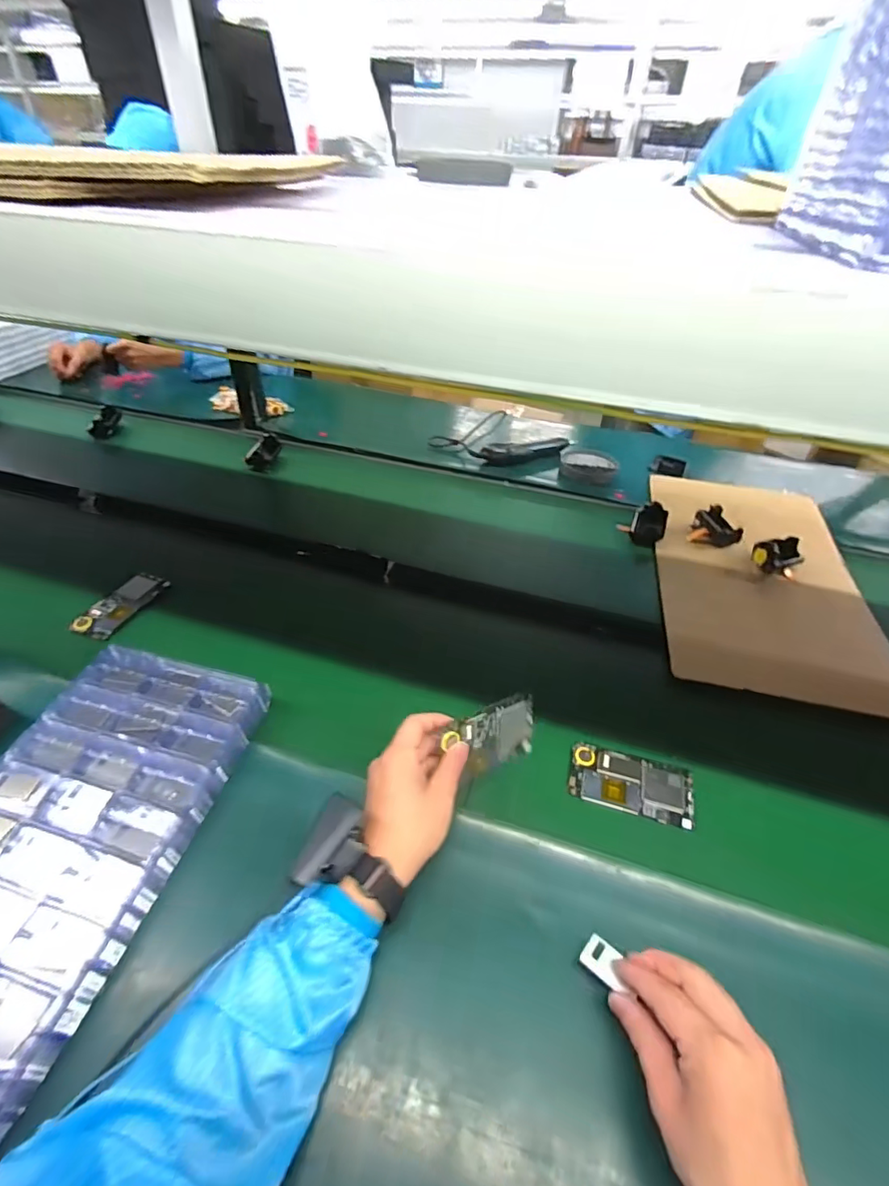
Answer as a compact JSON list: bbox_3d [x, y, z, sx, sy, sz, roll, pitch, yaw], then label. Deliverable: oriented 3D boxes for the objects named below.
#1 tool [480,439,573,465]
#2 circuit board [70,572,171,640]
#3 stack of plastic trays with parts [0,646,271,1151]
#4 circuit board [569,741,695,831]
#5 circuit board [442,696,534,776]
[{"bbox_3d":[0.170,-0.290,1.058,0.192,0.040,0.044,-11,41,-10],"label":"tool"},{"bbox_3d":[-0.444,0.015,0.706,0.054,0.010,0.118,28,53,8],"label":"circuit board"},{"bbox_3d":[-0.350,0.224,0.463,0.219,0.042,0.398,9,41,12],"label":"stack of plastic trays with parts"},{"bbox_3d":[0.194,0.199,0.536,0.122,0.005,0.065,13,44,14],"label":"circuit board"},{"bbox_3d":[0.047,0.145,0.516,0.111,0.063,0.008,-7,9,-35],"label":"circuit board"}]

